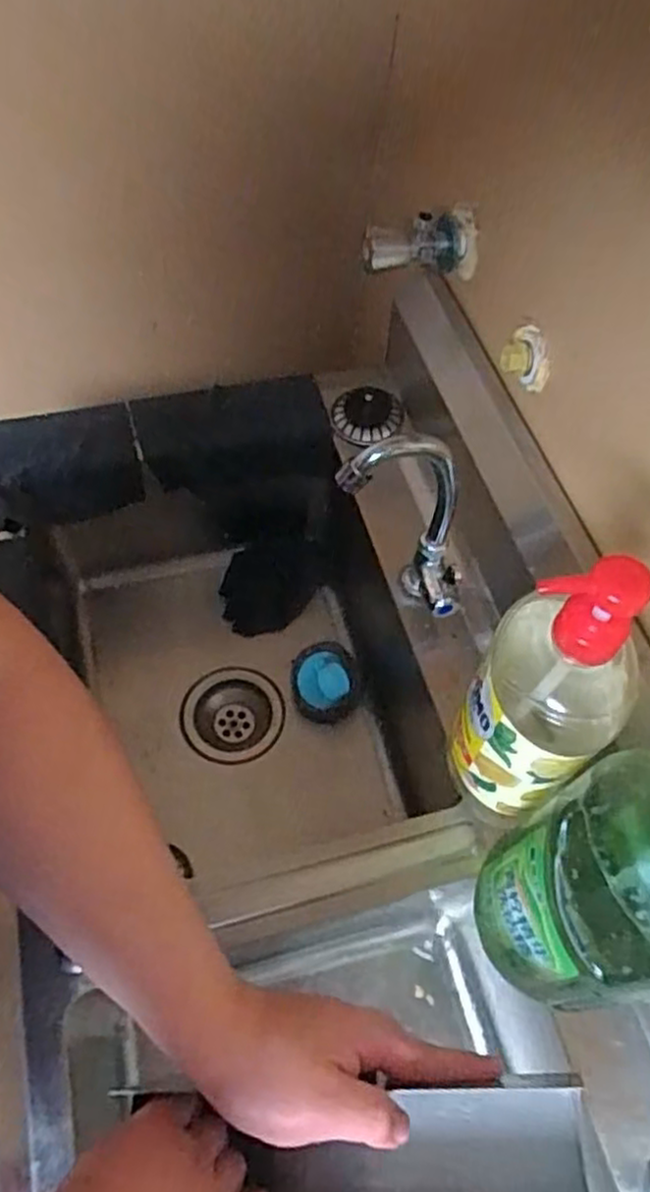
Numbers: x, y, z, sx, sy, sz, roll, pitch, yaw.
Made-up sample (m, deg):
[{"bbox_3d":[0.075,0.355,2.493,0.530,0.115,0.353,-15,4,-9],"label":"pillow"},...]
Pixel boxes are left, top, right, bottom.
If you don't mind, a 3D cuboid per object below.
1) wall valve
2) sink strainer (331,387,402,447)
[{"bbox_3d":[0.084,-0.312,0.638,0.096,0.055,0.042,2,58,-3],"label":"wall valve"},{"bbox_3d":[0.043,-0.183,0.748,0.072,0.026,0.061,13,58,4],"label":"sink strainer"}]

